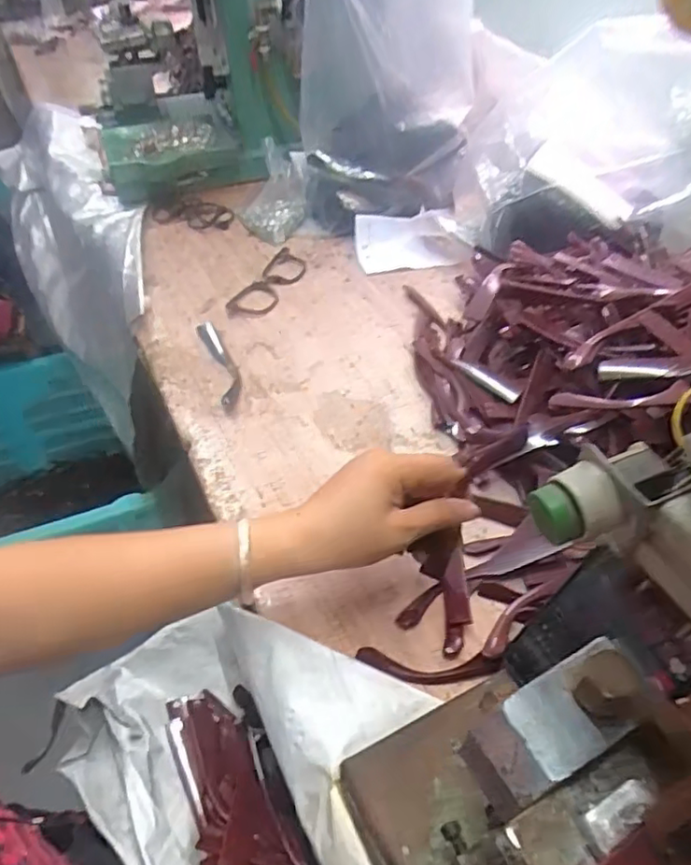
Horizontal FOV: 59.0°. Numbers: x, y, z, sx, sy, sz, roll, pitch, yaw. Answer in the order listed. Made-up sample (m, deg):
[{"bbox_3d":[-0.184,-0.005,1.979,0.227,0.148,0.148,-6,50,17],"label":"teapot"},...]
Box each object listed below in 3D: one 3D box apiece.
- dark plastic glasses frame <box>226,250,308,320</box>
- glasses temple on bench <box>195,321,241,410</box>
[{"bbox_3d":[-0.093,-0.182,0.749,0.054,0.013,0.142,19,50,18],"label":"dark plastic glasses frame"},{"bbox_3d":[-0.135,-0.079,0.651,0.025,0.010,0.142,-16,48,-14],"label":"glasses temple on bench"}]

